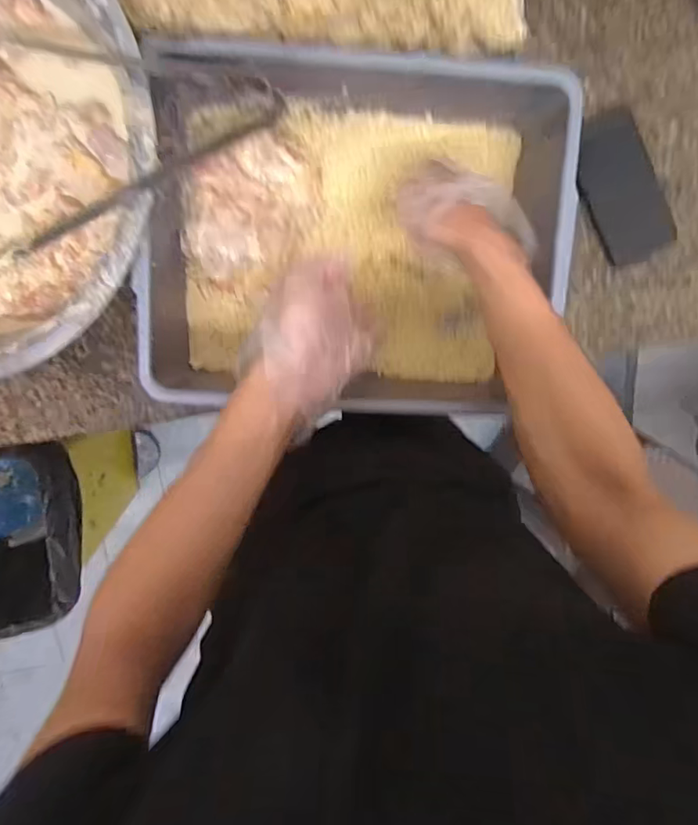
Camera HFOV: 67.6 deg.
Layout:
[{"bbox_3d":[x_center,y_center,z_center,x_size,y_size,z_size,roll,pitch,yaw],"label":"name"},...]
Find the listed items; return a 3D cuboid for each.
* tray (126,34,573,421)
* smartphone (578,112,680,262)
[{"bbox_3d":[0.002,-0.175,0.512,0.389,0.122,0.298,-1,100,-2],"label":"tray"},{"bbox_3d":[0.304,-0.248,0.577,0.080,0.008,0.159,-29,100,3],"label":"smartphone"}]

